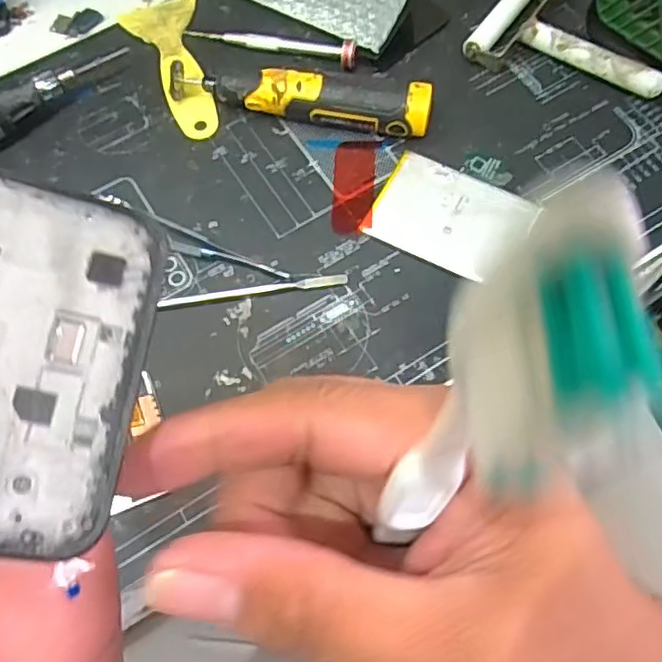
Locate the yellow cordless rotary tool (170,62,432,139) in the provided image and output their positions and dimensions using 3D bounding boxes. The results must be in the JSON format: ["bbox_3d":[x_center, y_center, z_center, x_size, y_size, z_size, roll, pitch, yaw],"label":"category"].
[{"bbox_3d":[-0.022,-0.146,0.393,0.166,0.029,0.027,10,69,6],"label":"yellow cordless rotary tool"}]

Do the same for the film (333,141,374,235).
[{"bbox_3d":[0.014,-0.090,0.384,0.025,0.005,0.067,-1,66,6],"label":"film"}]

